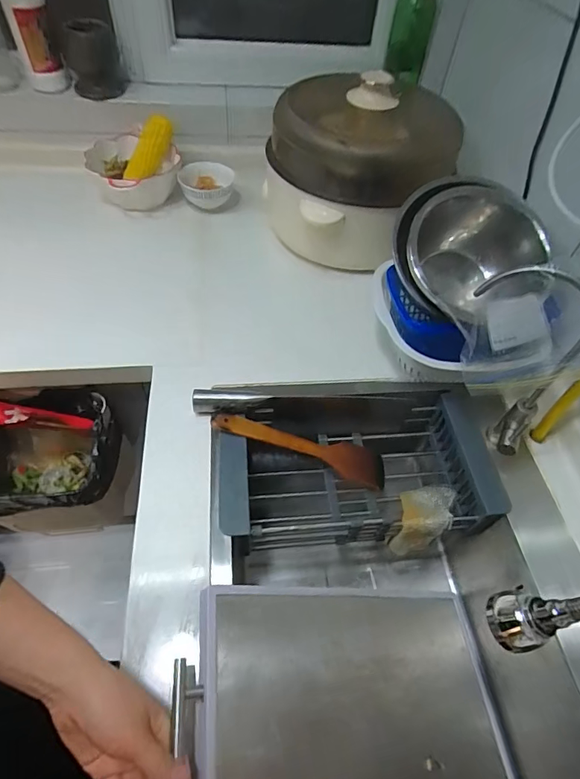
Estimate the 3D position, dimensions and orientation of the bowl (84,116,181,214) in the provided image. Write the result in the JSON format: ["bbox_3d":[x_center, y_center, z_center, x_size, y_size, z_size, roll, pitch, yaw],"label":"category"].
[{"bbox_3d":[-0.307,-0.447,0.843,0.164,0.123,0.157,2,53,-3],"label":"bowl"}]

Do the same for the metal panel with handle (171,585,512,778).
[{"bbox_3d":[0.085,0.364,0.459,0.430,0.025,0.270,16,50,-28],"label":"metal panel with handle"}]

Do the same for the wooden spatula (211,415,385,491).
[{"bbox_3d":[0.021,0.088,0.618,0.271,0.025,0.055,20,51,-16],"label":"wooden spatula"}]

